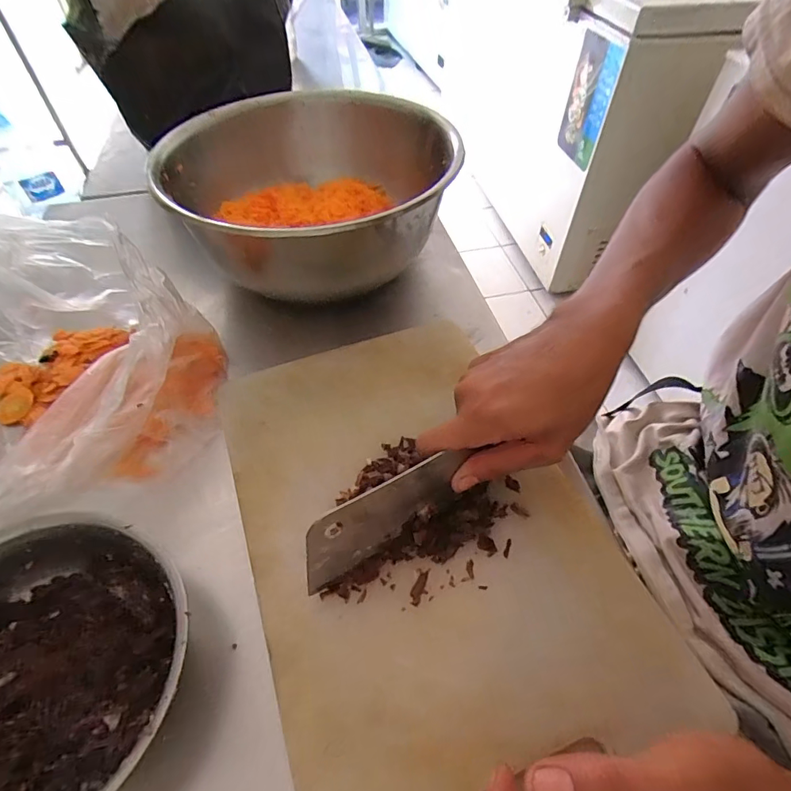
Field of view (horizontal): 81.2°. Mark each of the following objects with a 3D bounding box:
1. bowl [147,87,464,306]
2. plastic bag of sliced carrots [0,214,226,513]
[{"bbox_3d":[-0.086,-0.197,0.483,0.254,0.128,0.270,-1,51,1],"label":"bowl"},{"bbox_3d":[-0.253,-0.035,0.355,0.209,0.102,0.251,-26,55,-18],"label":"plastic bag of sliced carrots"}]

